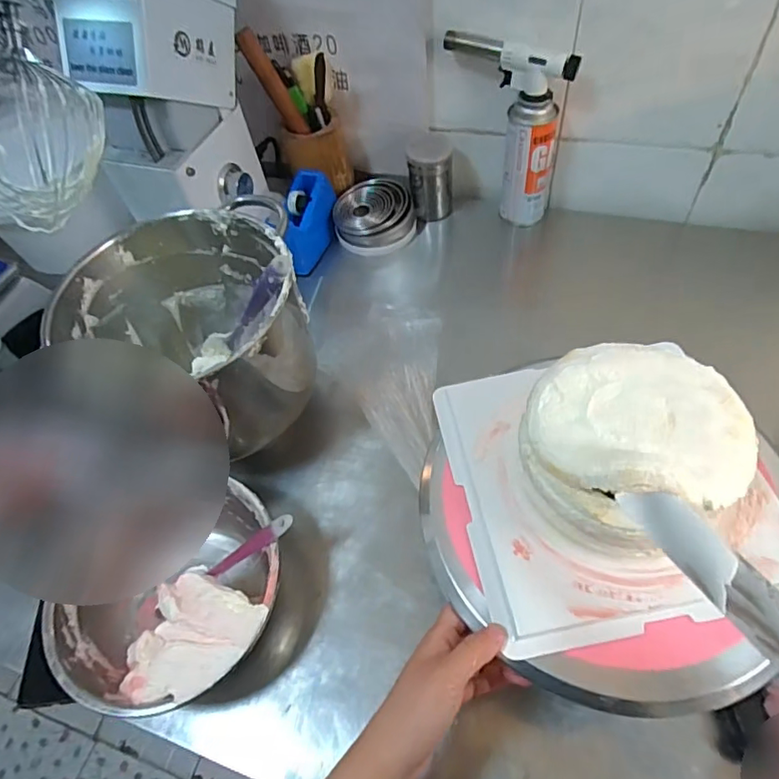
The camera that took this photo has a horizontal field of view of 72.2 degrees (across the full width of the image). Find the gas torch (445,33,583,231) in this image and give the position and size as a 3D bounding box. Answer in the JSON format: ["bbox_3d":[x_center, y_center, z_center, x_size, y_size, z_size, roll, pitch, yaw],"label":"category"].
[{"bbox_3d":[0.153,-0.345,0.737,0.164,0.233,0.059,10,57,13],"label":"gas torch"}]

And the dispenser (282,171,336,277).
[{"bbox_3d":[-0.125,-0.248,0.797,0.063,0.090,0.130,9,57,13],"label":"dispenser"}]

